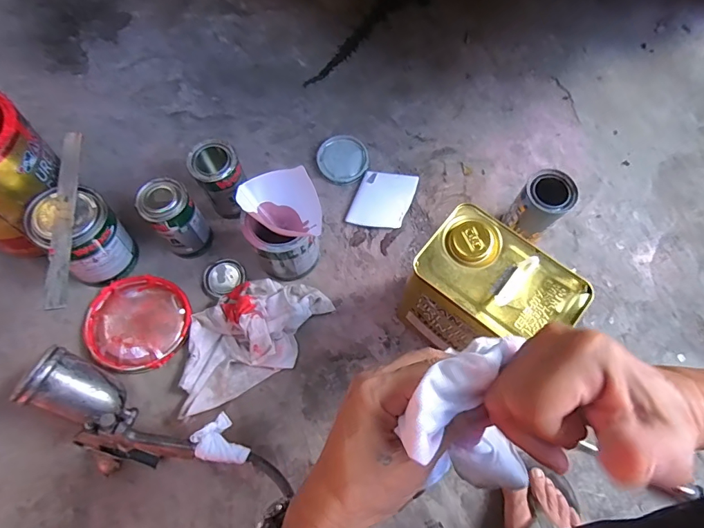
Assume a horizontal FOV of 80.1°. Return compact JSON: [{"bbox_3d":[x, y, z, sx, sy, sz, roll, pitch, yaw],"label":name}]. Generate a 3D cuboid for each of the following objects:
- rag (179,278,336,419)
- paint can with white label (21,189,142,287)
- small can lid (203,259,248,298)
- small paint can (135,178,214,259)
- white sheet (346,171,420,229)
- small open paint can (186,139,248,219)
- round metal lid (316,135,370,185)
[{"bbox_3d":[-0.153,0.102,0.625,0.257,0.059,0.142,-27,74,-10],"label":"rag"},{"bbox_3d":[-0.394,-0.038,0.628,0.098,0.124,0.110,-13,73,-5],"label":"paint can with white label"},{"bbox_3d":[-0.212,0.021,0.692,0.068,0.008,0.060,-26,74,-9],"label":"small can lid"},{"bbox_3d":[-0.273,-0.068,0.650,0.076,0.135,0.072,0,72,-1],"label":"small paint can"},{"bbox_3d":[0.055,-0.116,0.736,0.098,0.010,0.113,18,72,5],"label":"white sheet"},{"bbox_3d":[-0.206,-0.130,0.678,0.071,0.131,0.076,1,70,-1],"label":"small open paint can"},{"bbox_3d":[-0.017,-0.192,0.759,0.087,0.012,0.093,0,72,-1],"label":"round metal lid"}]

